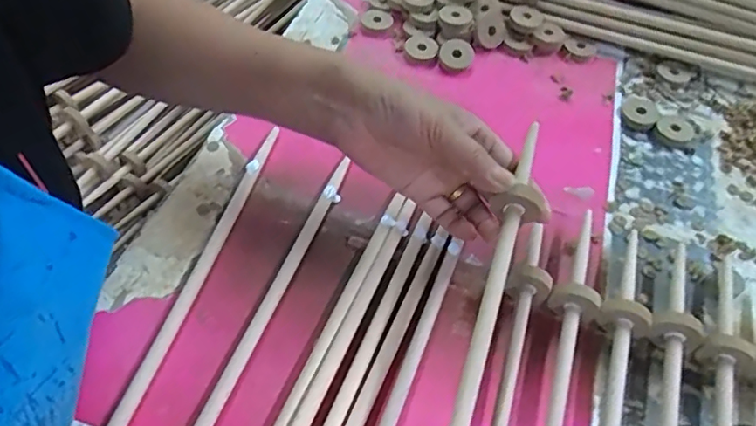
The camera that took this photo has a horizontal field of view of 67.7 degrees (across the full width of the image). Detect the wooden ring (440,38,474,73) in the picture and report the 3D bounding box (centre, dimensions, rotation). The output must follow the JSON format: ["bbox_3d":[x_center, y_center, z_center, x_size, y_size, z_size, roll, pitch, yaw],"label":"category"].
[{"bbox_3d":[0.079,-0.159,0.572,0.034,0.007,0.039,8,69,15],"label":"wooden ring"}]

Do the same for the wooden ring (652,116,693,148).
[{"bbox_3d":[0.283,-0.079,0.538,0.034,0.006,0.039,33,55,19],"label":"wooden ring"}]

